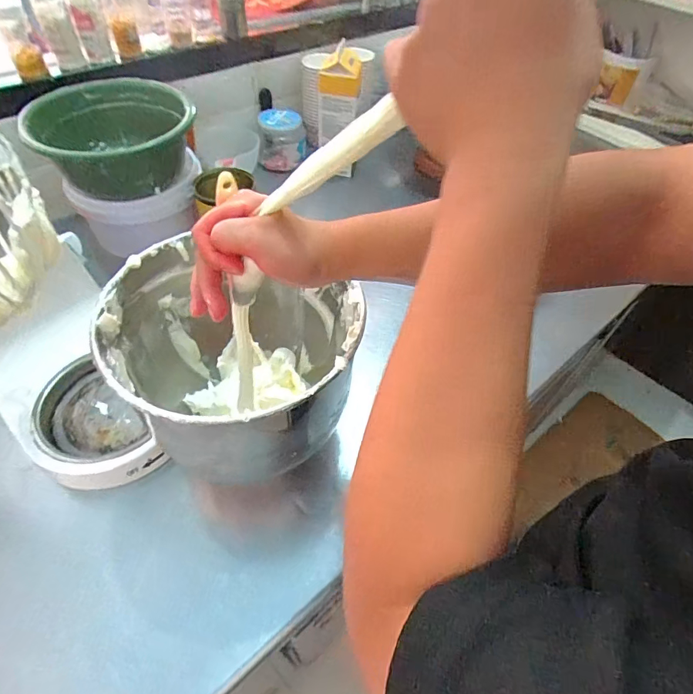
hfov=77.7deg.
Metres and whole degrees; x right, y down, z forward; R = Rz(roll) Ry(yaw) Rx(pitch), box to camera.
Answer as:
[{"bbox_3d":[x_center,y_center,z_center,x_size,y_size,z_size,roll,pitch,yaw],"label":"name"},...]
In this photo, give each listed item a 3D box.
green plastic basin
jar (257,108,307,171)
[{"bbox_3d":[-0.348,-0.324,0.659,0.208,0.104,0.201,2,51,-2],"label":"green plastic basin"},{"bbox_3d":[-0.135,-0.446,0.925,0.095,0.096,0.099,0,51,-4],"label":"jar"}]

